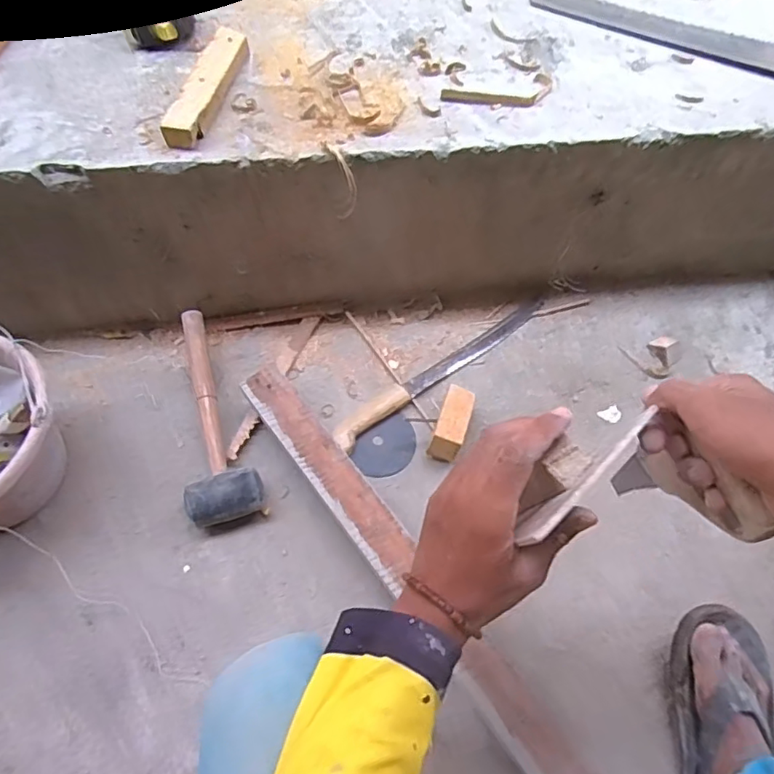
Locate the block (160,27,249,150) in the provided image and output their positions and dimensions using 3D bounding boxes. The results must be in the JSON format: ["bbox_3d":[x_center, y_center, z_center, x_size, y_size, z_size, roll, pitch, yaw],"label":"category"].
[{"bbox_3d":[-0.219,-0.369,0.696,0.038,0.031,0.193,12,62,5],"label":"block"}]

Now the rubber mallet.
[{"bbox_3d":[-0.238,0.038,0.769,0.091,0.080,0.302,-15,63,-10],"label":"rubber mallet"}]

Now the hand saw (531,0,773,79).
[{"bbox_3d":[0.456,-0.470,0.773,0.515,0.019,0.130,35,66,16],"label":"hand saw"}]

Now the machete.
[{"bbox_3d":[0.085,-0.032,0.835,0.394,0.027,0.043,-37,69,-19],"label":"machete"}]

